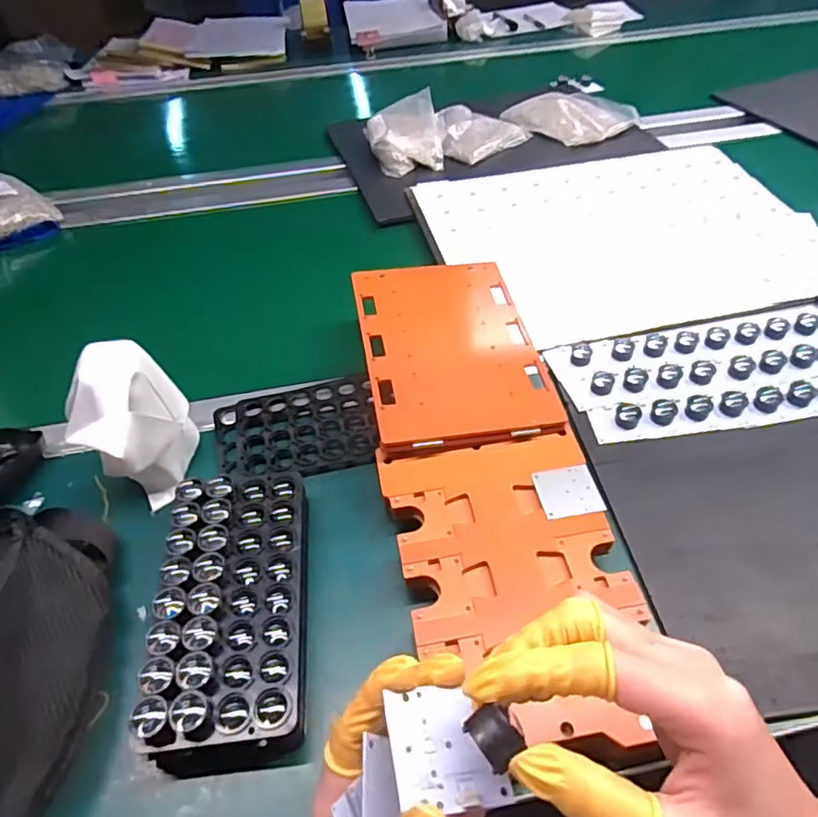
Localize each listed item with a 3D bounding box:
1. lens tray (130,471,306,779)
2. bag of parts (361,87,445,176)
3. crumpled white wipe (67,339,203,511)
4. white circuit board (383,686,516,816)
[{"bbox_3d":[-0.124,0.138,0.415,0.097,0.047,0.195,-7,47,-3],"label":"lens tray"},{"bbox_3d":[-0.007,-0.438,0.924,0.117,0.056,0.164,-9,48,-5],"label":"bag of parts"},{"bbox_3d":[-0.226,0.017,0.485,0.092,0.117,0.087,-29,52,-22],"label":"crumpled white wipe"},{"bbox_3d":[0.015,0.131,0.224,0.046,0.004,0.041,7,47,-24],"label":"white circuit board"}]

